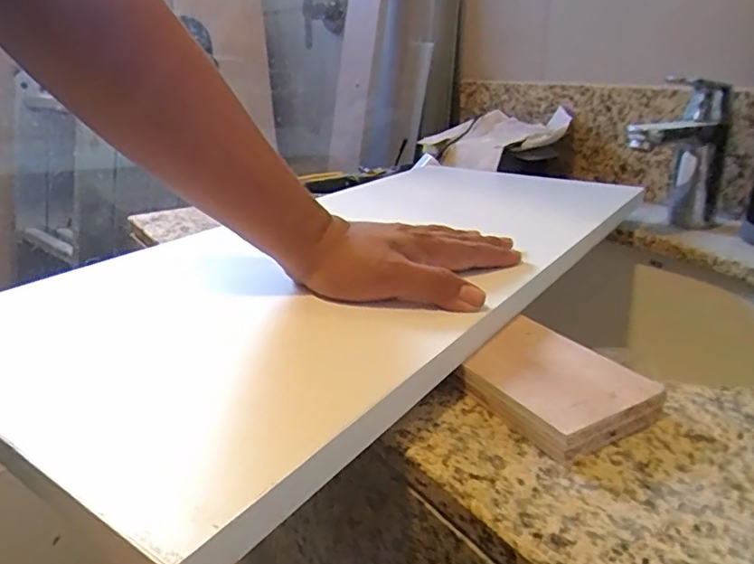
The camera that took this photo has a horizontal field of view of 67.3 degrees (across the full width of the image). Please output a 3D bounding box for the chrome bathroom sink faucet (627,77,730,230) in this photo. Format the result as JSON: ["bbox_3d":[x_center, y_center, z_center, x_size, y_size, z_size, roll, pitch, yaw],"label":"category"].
[{"bbox_3d":[0.335,-0.131,0.632,0.080,0.157,0.176,13,26,31],"label":"chrome bathroom sink faucet"}]

